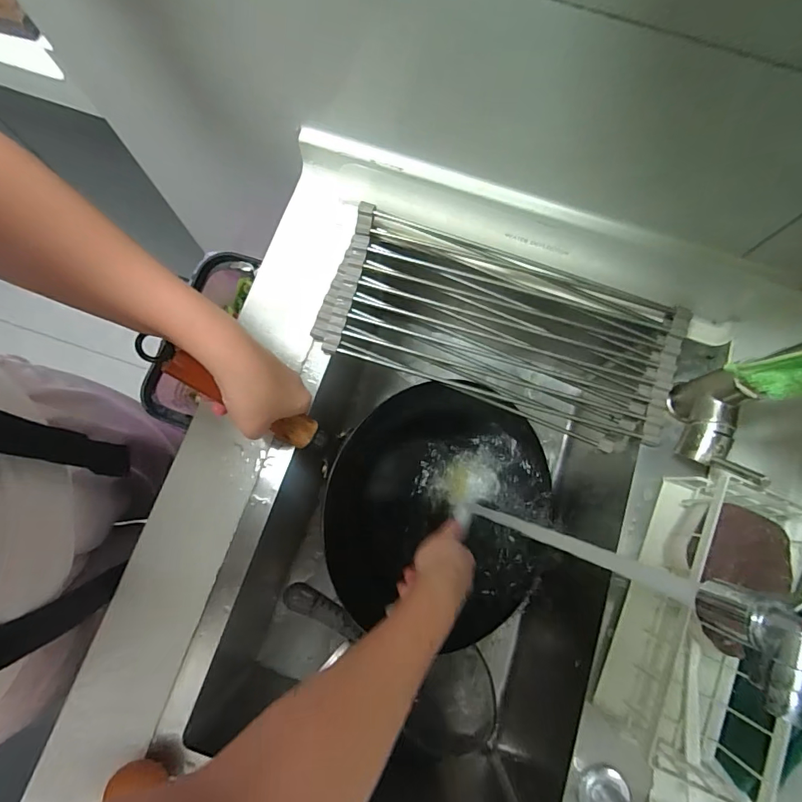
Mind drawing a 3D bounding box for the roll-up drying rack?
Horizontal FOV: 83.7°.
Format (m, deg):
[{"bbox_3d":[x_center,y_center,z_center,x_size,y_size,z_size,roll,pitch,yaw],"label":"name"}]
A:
[{"bbox_3d":[0.108,-0.078,0.501,0.373,0.035,0.162,20,91,1],"label":"roll-up drying rack"}]

